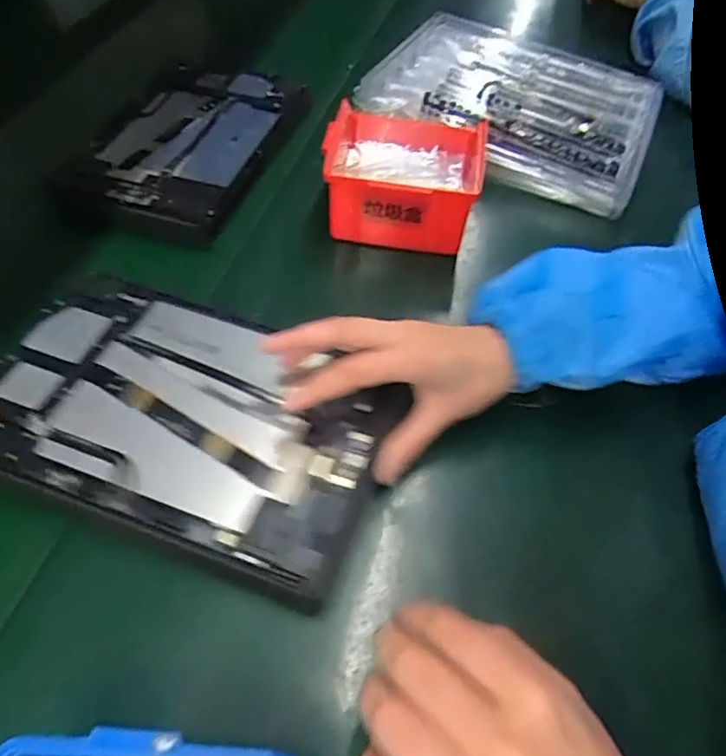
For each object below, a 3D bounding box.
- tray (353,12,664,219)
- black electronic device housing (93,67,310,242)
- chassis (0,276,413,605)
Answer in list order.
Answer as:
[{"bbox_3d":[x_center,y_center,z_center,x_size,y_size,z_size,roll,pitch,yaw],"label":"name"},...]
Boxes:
[{"bbox_3d":[0.159,-0.296,0.598,0.280,0.042,0.251,21,55,15],"label":"tray"},{"bbox_3d":[-0.163,-0.229,0.553,0.162,0.025,0.240,13,54,9],"label":"black electronic device housing"},{"bbox_3d":[-0.112,0.025,0.364,0.251,0.033,0.153,18,57,10],"label":"chassis"}]

